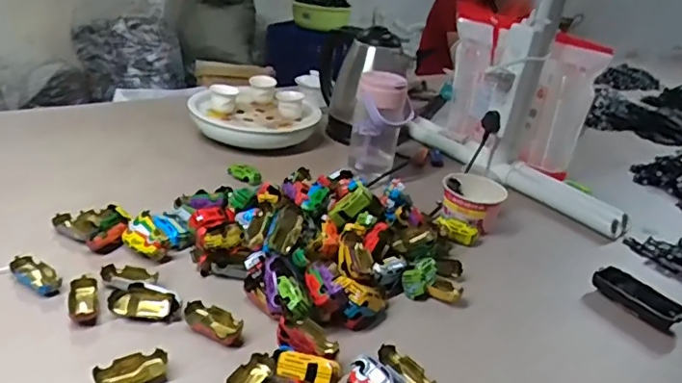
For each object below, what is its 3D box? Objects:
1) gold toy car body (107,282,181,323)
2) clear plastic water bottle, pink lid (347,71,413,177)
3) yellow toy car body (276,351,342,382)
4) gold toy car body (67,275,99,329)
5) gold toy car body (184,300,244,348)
[{"bbox_3d":[-0.209,0.117,0.586,0.072,0.024,0.028,11,27,6],"label":"gold toy car body"},{"bbox_3d":[0.065,-0.106,0.935,0.094,0.178,0.085,11,27,6],"label":"clear plastic water bottle, pink lid"},{"bbox_3d":[-0.033,0.165,0.515,0.066,0.019,0.021,5,24,24],"label":"yellow toy car body"},{"bbox_3d":[-0.275,0.113,0.587,0.026,0.014,0.061,-4,29,-23],"label":"gold toy car body"},{"bbox_3d":[-0.134,0.140,0.578,0.064,0.025,0.035,21,29,24],"label":"gold toy car body"}]

